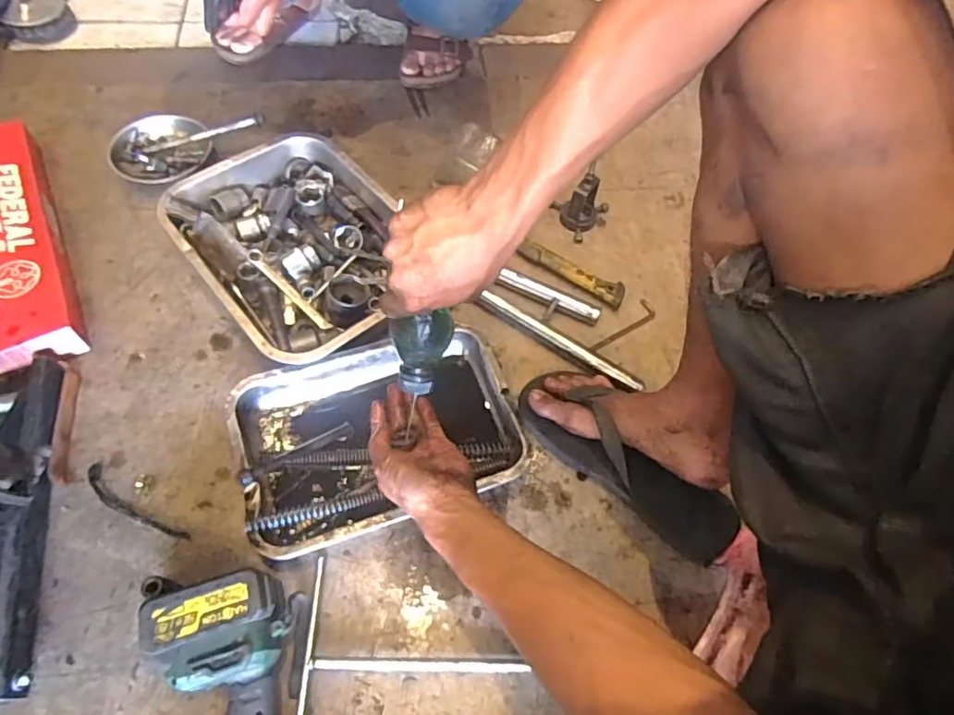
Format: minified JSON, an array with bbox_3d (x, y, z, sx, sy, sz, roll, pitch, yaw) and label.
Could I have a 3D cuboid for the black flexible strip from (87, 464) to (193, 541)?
[{"bbox_3d":[-0.370,0.161,0.617,0.144,0.005,0.025,29,61,16],"label":"black flexible strip"}]

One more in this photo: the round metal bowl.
[{"bbox_3d":[-0.479,-0.310,0.878,0.135,0.037,0.144,1,59,-2],"label":"round metal bowl"}]

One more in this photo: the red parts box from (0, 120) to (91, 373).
[{"bbox_3d":[-0.624,-0.165,0.777,0.107,0.061,0.441,-25,63,-17],"label":"red parts box"}]

